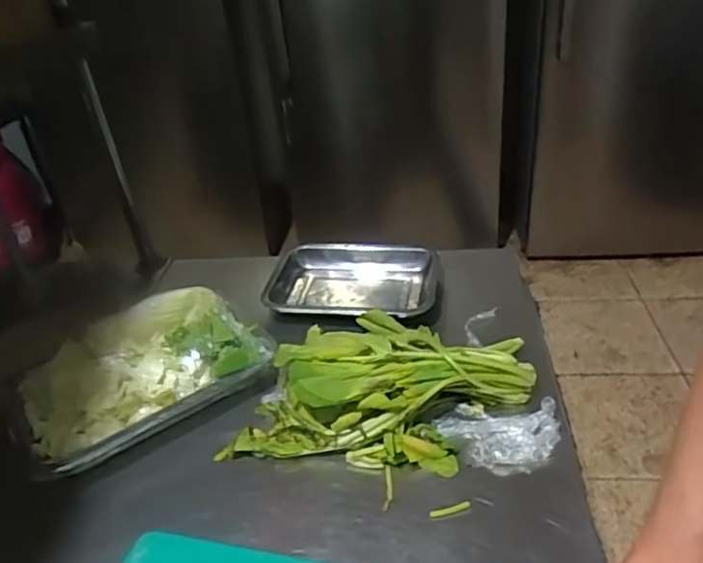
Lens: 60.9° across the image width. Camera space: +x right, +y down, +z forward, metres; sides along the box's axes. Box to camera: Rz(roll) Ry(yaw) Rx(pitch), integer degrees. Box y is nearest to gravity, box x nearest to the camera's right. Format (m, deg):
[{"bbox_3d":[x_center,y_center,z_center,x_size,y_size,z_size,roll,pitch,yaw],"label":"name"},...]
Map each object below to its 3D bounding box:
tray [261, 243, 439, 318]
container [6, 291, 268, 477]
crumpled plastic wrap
[{"bbox_3d":[0.001,0.014,0.922,0.253,0.060,0.172,1,34,9],"label":"tray"},{"bbox_3d":[-0.266,0.114,0.743,0.289,0.088,0.181,-25,38,-26],"label":"container"},{"bbox_3d":[0.166,0.171,0.672,0.134,0.011,0.092,-2,34,5],"label":"crumpled plastic wrap"}]

